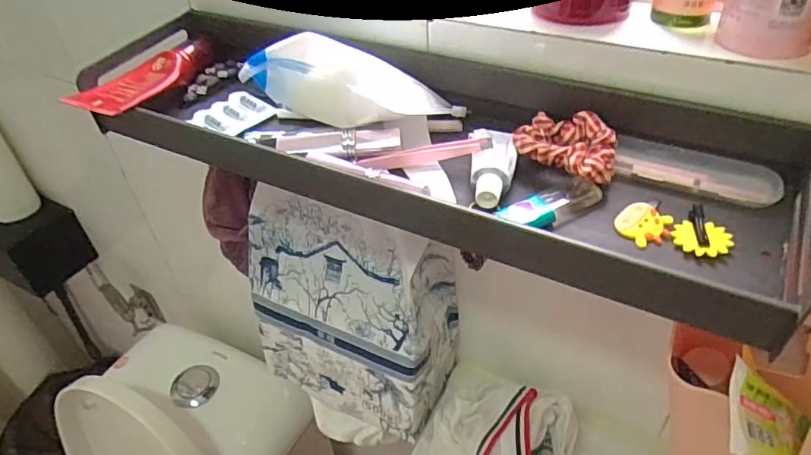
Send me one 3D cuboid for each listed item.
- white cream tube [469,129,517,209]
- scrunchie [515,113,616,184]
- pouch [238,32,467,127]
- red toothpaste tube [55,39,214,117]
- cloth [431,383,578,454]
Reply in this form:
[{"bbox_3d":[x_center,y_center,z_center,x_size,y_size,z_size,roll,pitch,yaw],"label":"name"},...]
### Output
[{"bbox_3d":[0.059,-0.043,0.367,0.029,0.014,0.076,1,41,5],"label":"white cream tube"},{"bbox_3d":[0.102,-0.054,0.354,0.063,0.019,0.045,12,43,17],"label":"scrunchie"},{"bbox_3d":[-0.039,-0.099,0.384,0.155,0.051,0.047,4,42,8],"label":"pouch"},{"bbox_3d":[-0.214,-0.128,0.464,0.044,0.018,0.139,11,43,16],"label":"red toothpaste tube"},{"bbox_3d":[0.096,0.204,0.537,0.123,0.074,0.123,-30,48,-27],"label":"cloth"}]

